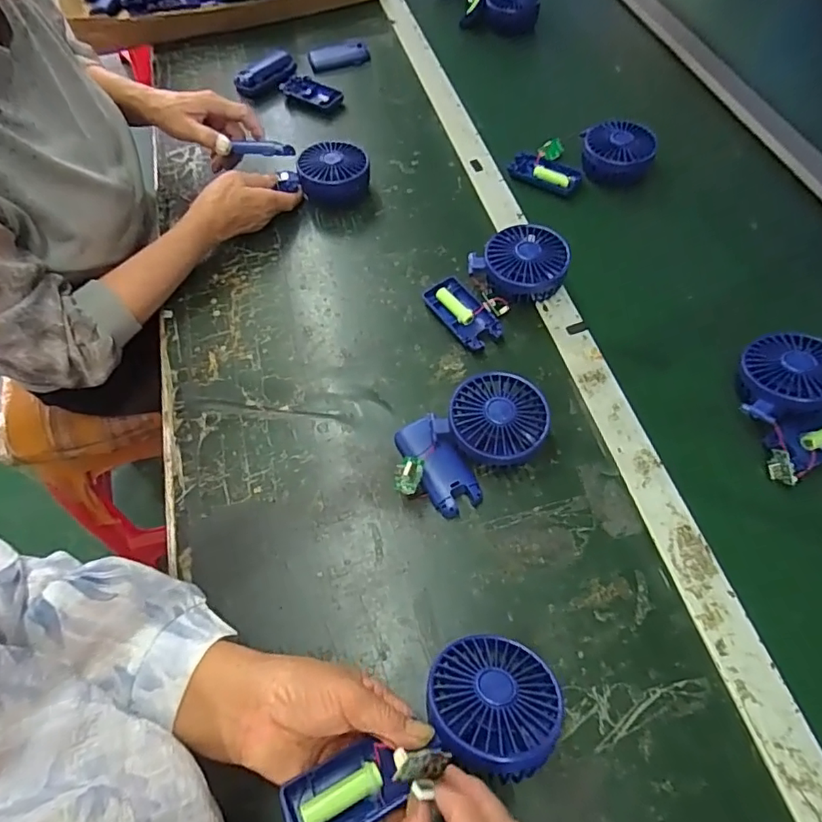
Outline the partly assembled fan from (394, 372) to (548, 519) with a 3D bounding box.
[{"bbox_3d":[0.052,0.029,0.478,0.145,0.041,0.089,-26,63,-11],"label":"partly assembled fan"}]

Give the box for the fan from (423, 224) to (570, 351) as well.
[{"bbox_3d":[0.095,-0.139,0.569,0.142,0.047,0.088,-34,64,-15],"label":"fan"}]

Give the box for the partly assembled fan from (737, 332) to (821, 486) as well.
[{"bbox_3d":[0.351,-0.012,0.487,0.105,0.049,0.120,-21,62,-8],"label":"partly assembled fan"}]

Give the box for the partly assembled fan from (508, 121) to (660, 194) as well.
[{"bbox_3d":[0.223,-0.327,0.698,0.171,0.046,0.079,-2,60,19],"label":"partly assembled fan"}]

